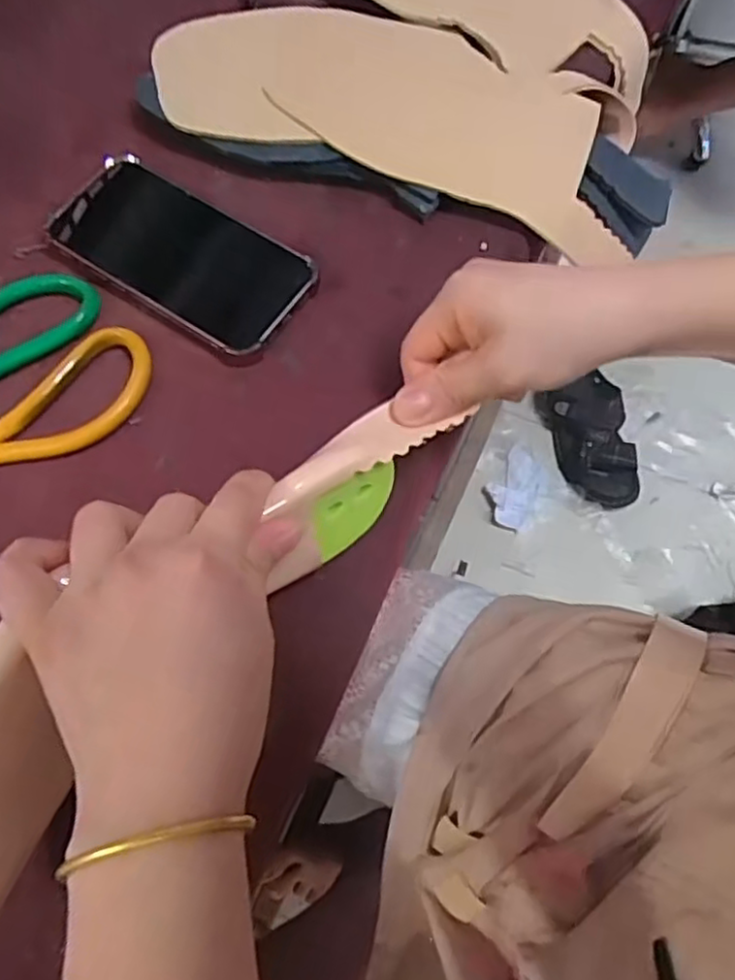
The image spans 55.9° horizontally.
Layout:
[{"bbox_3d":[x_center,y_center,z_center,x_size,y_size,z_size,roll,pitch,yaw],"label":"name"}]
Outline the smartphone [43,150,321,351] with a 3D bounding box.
[{"bbox_3d":[-0.107,-0.136,0.391,0.150,0.012,0.072,32,72,12],"label":"smartphone"}]

